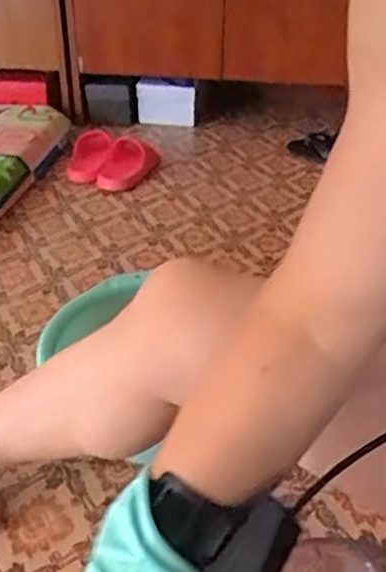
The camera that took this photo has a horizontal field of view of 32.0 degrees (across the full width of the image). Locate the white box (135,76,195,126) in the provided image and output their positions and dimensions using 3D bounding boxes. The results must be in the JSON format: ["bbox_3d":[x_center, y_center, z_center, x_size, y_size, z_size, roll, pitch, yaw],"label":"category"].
[{"bbox_3d":[-0.073,-0.488,1.796,0.151,0.119,0.037,2,33,2],"label":"white box"}]

